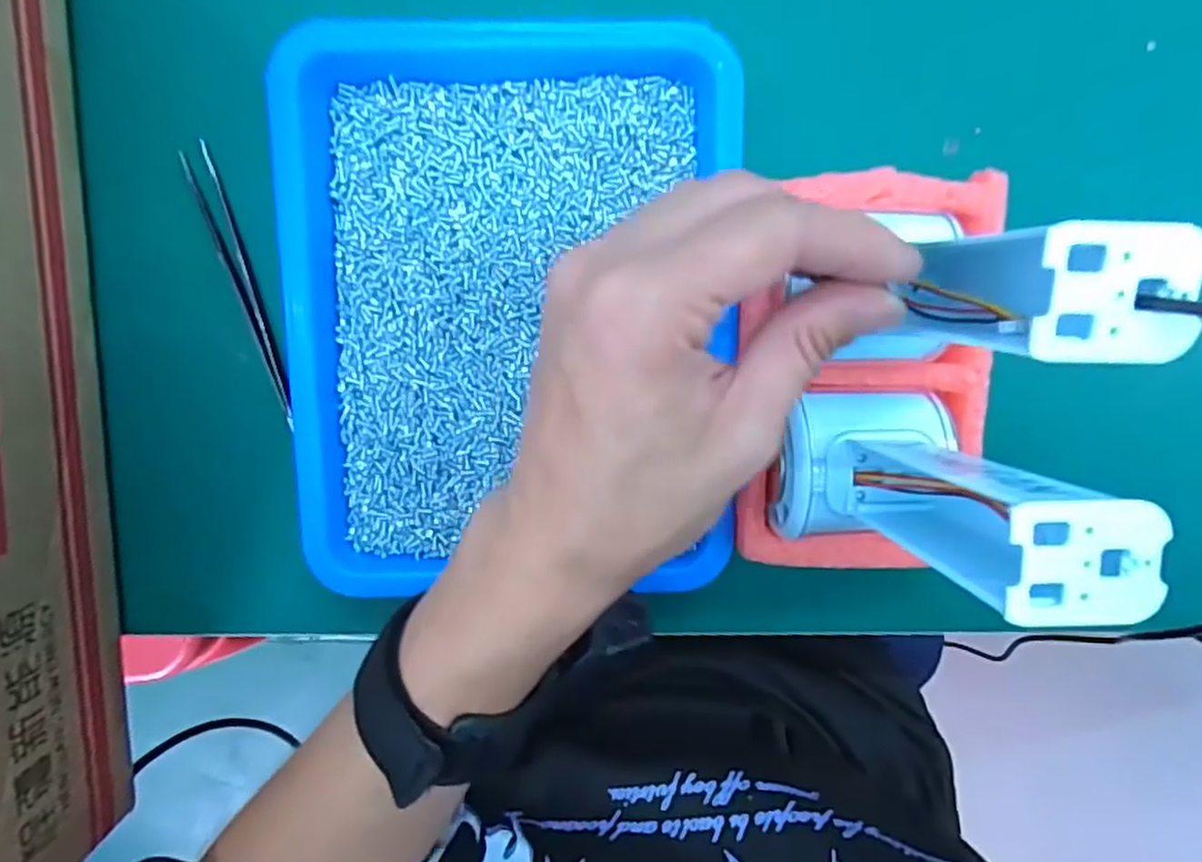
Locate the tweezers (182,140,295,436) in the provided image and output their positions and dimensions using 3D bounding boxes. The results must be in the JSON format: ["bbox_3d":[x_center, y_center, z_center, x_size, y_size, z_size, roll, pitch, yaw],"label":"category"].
[{"bbox_3d":[-0.148,-0.058,0.278,0.012,0.008,0.114,-16,98,1],"label":"tweezers"}]

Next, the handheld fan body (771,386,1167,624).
[{"bbox_3d":[0.093,0.017,0.194,0.056,0.122,0.045,-5,98,-1],"label":"handheld fan body"}]

